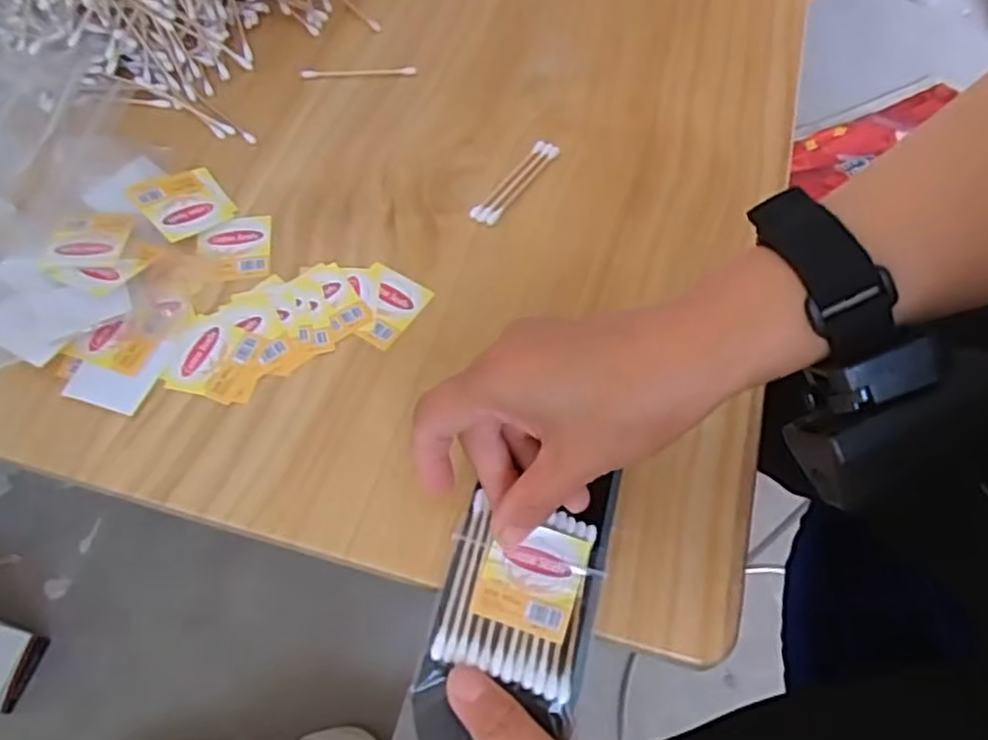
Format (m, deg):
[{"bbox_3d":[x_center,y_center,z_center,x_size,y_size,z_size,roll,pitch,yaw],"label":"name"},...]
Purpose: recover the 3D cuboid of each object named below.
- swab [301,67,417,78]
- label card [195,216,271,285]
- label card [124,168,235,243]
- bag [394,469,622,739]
[{"bbox_3d":[-0.087,-0.192,0.479,0.073,0.005,0.007,-3,57,-2],"label":"swab"},{"bbox_3d":[-0.141,-0.067,0.405,0.038,0.004,0.042,-9,61,-8],"label":"label card"},{"bbox_3d":[-0.173,-0.094,0.415,0.045,0.004,0.048,-32,70,-33],"label":"label card"},{"bbox_3d":[0.008,0.099,0.298,0.064,0.008,0.122,12,58,8],"label":"bag"}]

